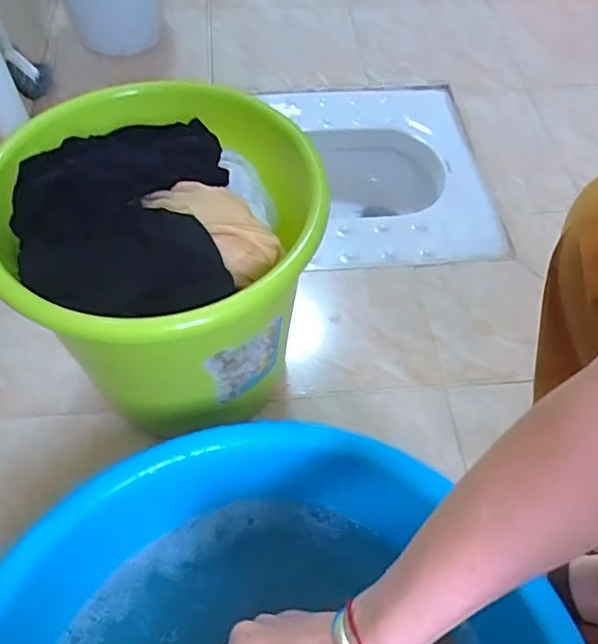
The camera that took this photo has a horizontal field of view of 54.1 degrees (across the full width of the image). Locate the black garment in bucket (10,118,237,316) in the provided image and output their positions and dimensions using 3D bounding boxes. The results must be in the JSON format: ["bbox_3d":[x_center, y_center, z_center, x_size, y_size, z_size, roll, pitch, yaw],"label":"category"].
[{"bbox_3d":[-0.165,-0.095,0.527,0.198,0.045,0.237,-5,56,-4],"label":"black garment in bucket"}]

